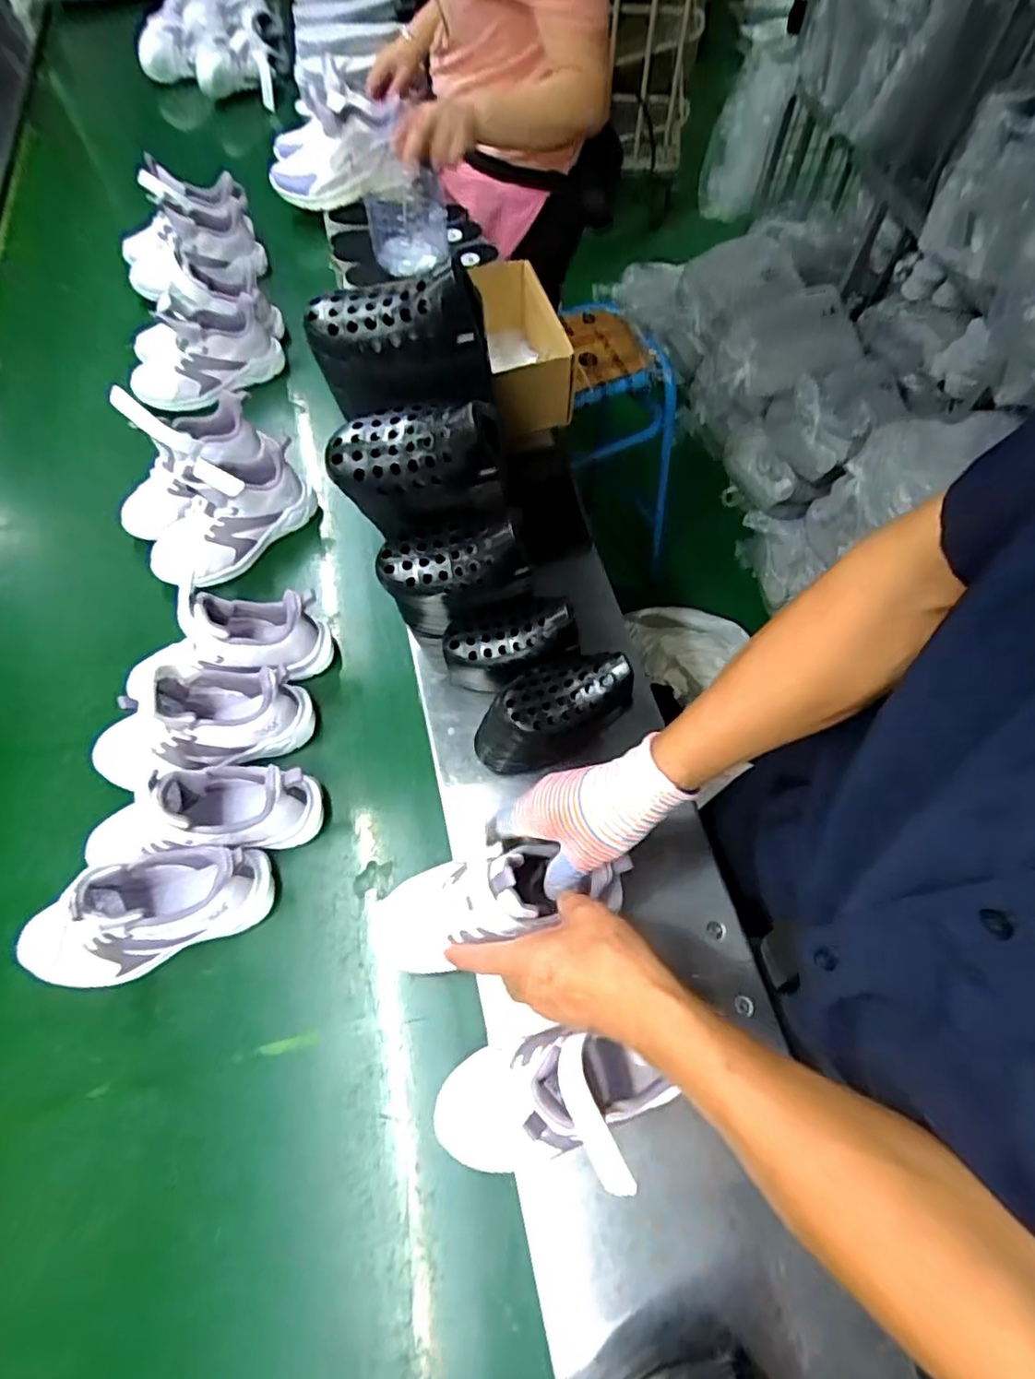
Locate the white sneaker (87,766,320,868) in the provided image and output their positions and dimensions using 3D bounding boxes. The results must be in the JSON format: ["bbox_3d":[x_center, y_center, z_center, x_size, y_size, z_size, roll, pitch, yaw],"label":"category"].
[{"bbox_3d":[-0.288,0.111,0.576,0.194,0.117,0.070,-6,60,-3],"label":"white sneaker"}]

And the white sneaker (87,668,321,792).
[{"bbox_3d":[-0.317,0.036,0.624,0.209,0.102,0.104,-5,63,-4],"label":"white sneaker"}]

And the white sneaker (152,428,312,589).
[{"bbox_3d":[-0.343,-0.213,0.743,0.079,0.112,0.205,40,69,17],"label":"white sneaker"}]

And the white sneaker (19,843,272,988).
[{"bbox_3d":[-0.320,0.189,0.540,0.199,0.112,0.075,-22,62,-12],"label":"white sneaker"}]

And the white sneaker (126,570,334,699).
[{"bbox_3d":[-0.303,-0.041,0.648,0.203,0.112,0.087,-14,61,-8],"label":"white sneaker"}]

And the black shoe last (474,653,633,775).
[{"bbox_3d":[0.030,0.026,0.584,0.138,0.124,0.073,-7,60,-4],"label":"black shoe last"}]

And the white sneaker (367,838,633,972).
[{"bbox_3d":[-0.029,0.173,0.513,0.222,0.094,0.078,-25,59,29],"label":"white sneaker"}]

